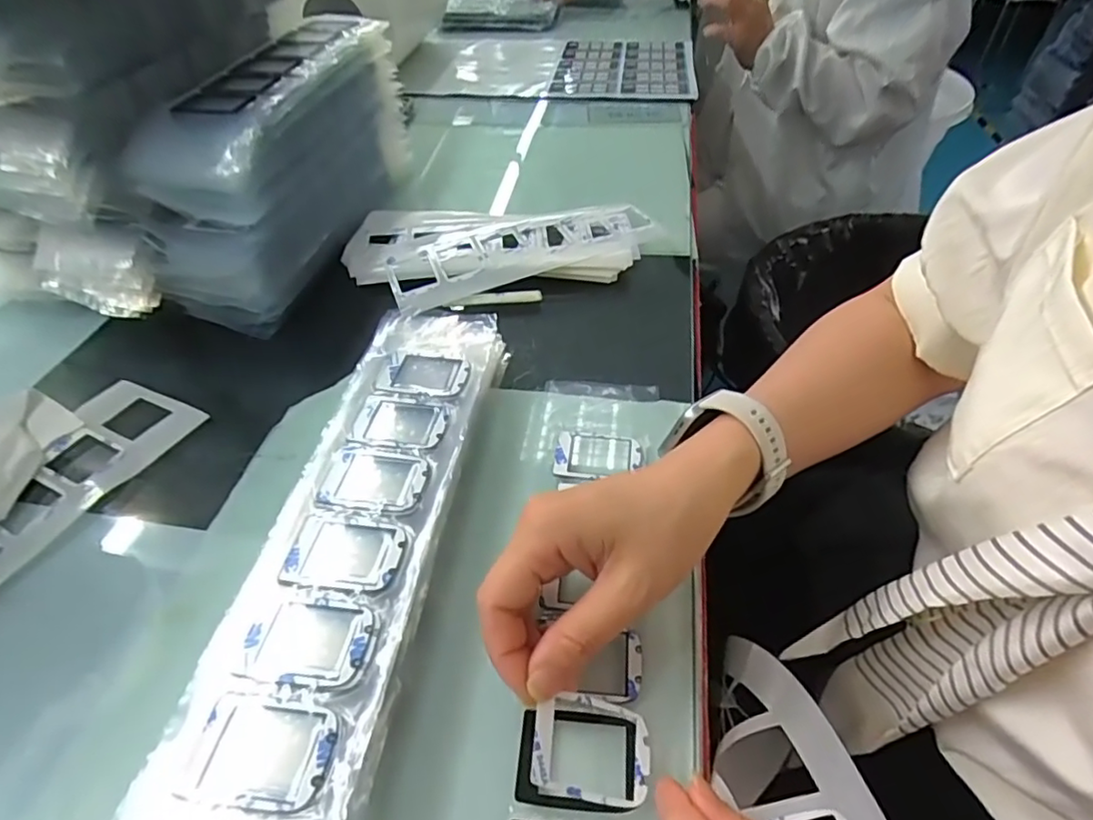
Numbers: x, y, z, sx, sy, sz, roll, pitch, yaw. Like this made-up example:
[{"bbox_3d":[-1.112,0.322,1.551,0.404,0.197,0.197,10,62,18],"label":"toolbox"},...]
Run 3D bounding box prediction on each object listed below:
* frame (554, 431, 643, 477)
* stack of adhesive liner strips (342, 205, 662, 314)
[{"bbox_3d":[0.031,0.026,0.363,0.053,0.004,0.034,1,47,3],"label":"frame"},{"bbox_3d":[-0.039,-0.140,0.521,0.254,0.022,0.128,-9,46,-7],"label":"stack of adhesive liner strips"}]

